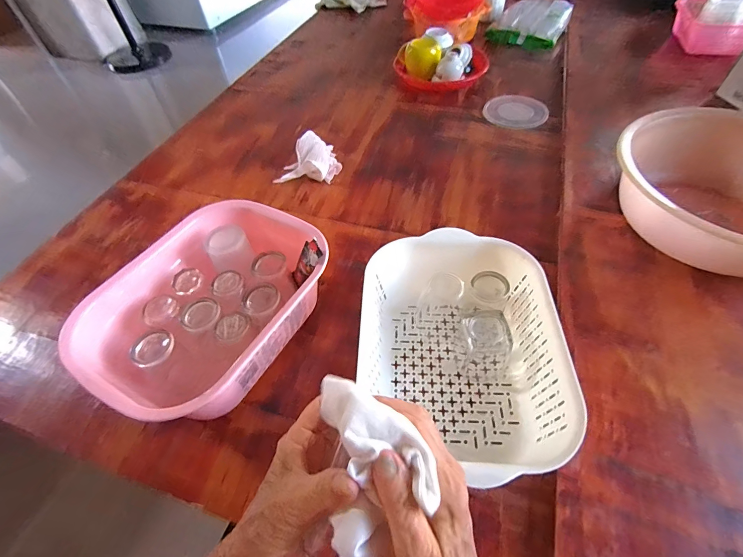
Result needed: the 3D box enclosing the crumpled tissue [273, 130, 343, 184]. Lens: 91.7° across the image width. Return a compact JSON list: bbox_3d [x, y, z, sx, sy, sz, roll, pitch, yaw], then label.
[{"bbox_3d":[-0.131,-0.254,0.757,0.132,0.054,0.103,0,52,6],"label":"crumpled tissue"}]

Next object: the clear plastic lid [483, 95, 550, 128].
[{"bbox_3d":[0.346,-0.402,0.865,0.142,0.007,0.139,-3,52,4],"label":"clear plastic lid"}]

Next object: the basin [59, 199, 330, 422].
[{"bbox_3d":[-0.208,0.040,0.492,0.231,0.121,0.289,22,57,21],"label":"basin"}]

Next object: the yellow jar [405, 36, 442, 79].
[{"bbox_3d":[0.139,-0.594,0.977,0.098,0.078,0.085,14,55,16],"label":"yellow jar"}]

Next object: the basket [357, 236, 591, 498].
[{"bbox_3d":[0.102,0.086,0.440,0.218,0.097,0.291,-1,52,5],"label":"basket"}]

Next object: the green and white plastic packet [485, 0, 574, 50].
[{"bbox_3d":[0.487,-0.780,1.098,0.210,0.067,0.206,32,61,26],"label":"green and white plastic packet"}]

